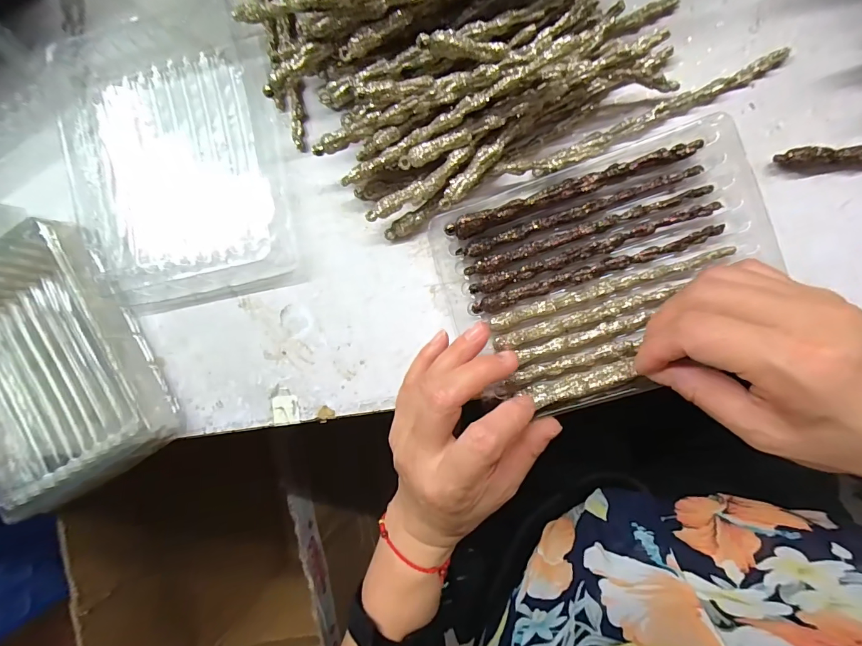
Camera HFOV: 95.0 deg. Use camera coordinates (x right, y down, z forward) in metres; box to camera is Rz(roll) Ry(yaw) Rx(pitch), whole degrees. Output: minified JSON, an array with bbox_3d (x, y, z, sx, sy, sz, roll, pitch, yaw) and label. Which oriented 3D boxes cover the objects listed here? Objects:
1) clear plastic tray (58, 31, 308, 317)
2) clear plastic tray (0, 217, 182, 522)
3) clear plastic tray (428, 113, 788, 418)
[{"bbox_3d":[-0.186,-0.108,0.283,0.159,0.027,0.184,-10,89,9],"label":"clear plastic tray"},{"bbox_3d":[-0.293,0.038,0.301,0.156,0.033,0.189,-33,86,8],"label":"clear plastic tray"},{"bbox_3d":[0.103,-0.030,0.241,0.182,0.028,0.139,-19,88,8],"label":"clear plastic tray"}]

